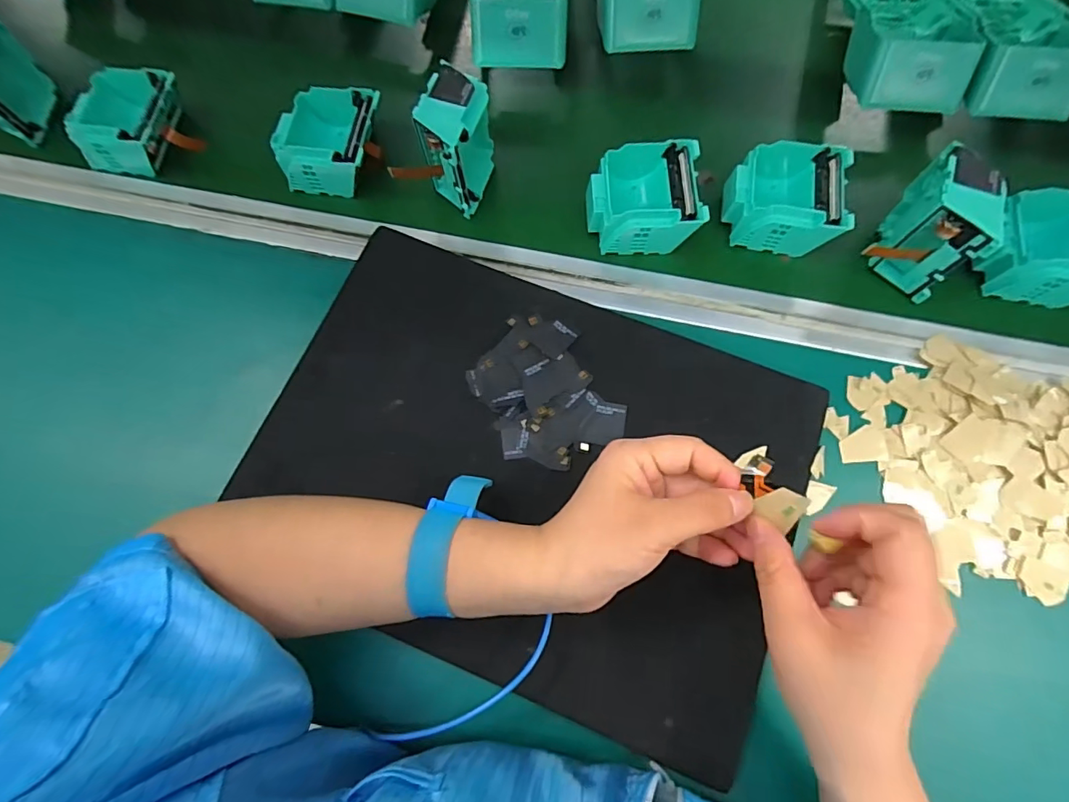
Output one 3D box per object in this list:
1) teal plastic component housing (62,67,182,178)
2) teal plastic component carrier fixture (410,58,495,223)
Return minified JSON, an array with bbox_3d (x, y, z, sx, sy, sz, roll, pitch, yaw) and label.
[{"bbox_3d":[-0.338,-0.237,0.412,0.077,0.040,0.092,6,72,4],"label":"teal plastic component housing"},{"bbox_3d":[-0.060,-0.193,0.372,0.052,0.069,0.078,1,75,0],"label":"teal plastic component carrier fixture"}]

